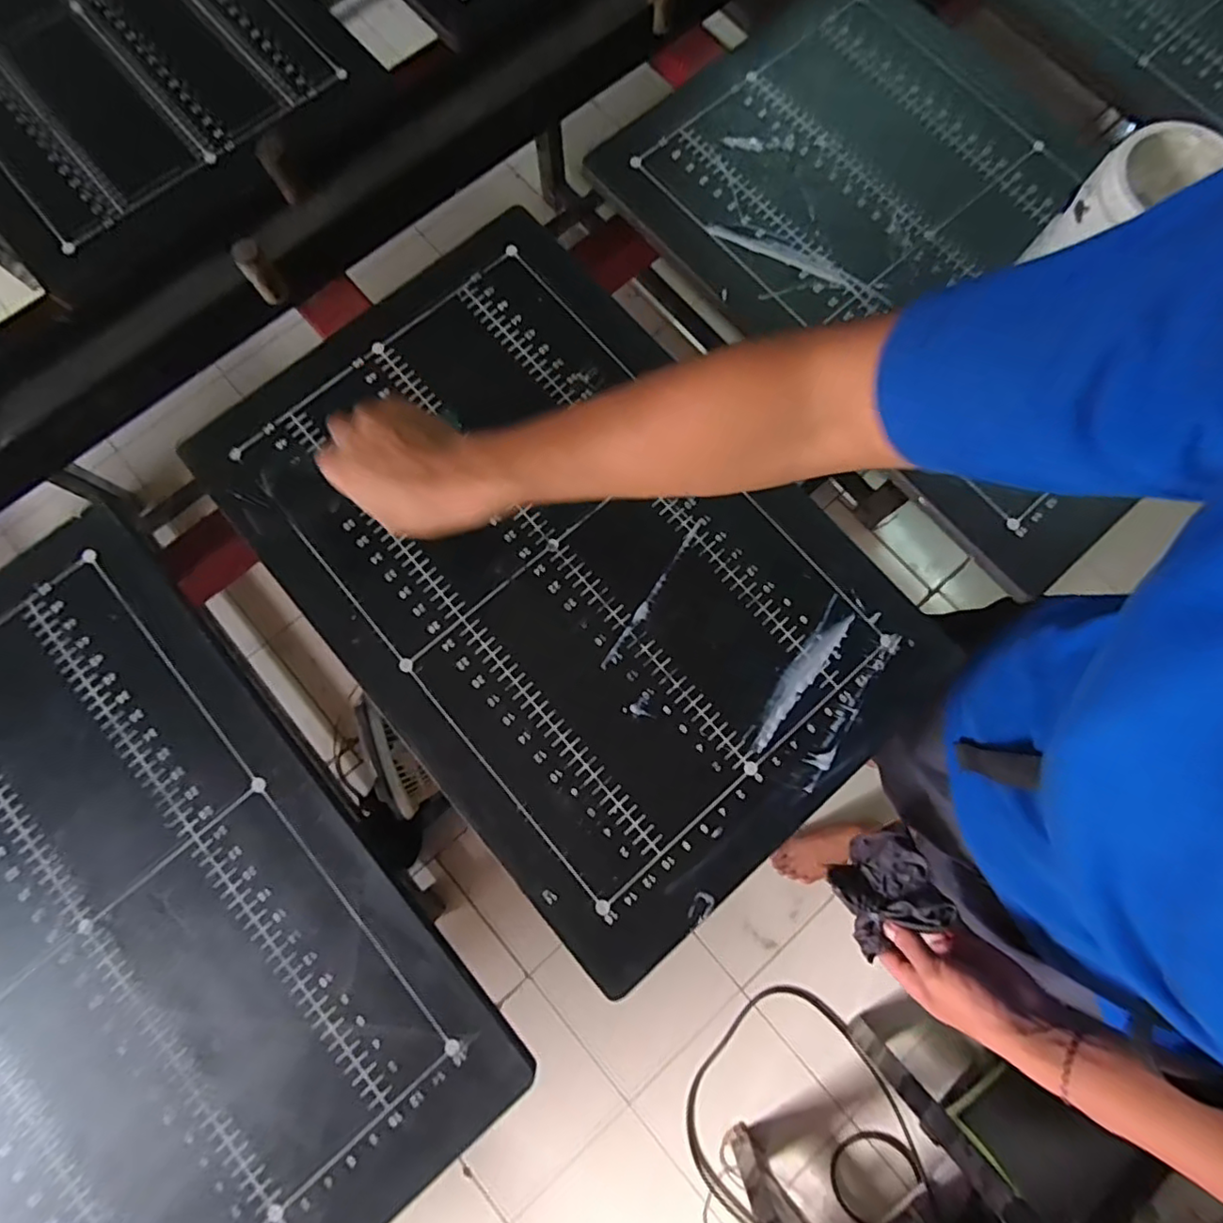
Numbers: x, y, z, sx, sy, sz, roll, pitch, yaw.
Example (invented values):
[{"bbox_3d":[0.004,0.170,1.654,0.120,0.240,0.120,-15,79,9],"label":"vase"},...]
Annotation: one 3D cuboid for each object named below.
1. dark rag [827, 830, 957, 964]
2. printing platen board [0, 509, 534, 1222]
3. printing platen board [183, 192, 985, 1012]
[{"bbox_3d":[0.255,0.261,0.572,0.090,0.088,0.073,-28,79,-6],"label":"dark rag"},{"bbox_3d":[-0.394,0.253,0.458,0.407,0.024,0.581,-41,81,-8],"label":"printing platen board"},{"bbox_3d":[-0.045,-0.053,0.530,0.391,0.014,0.592,-40,81,-8],"label":"printing platen board"}]

